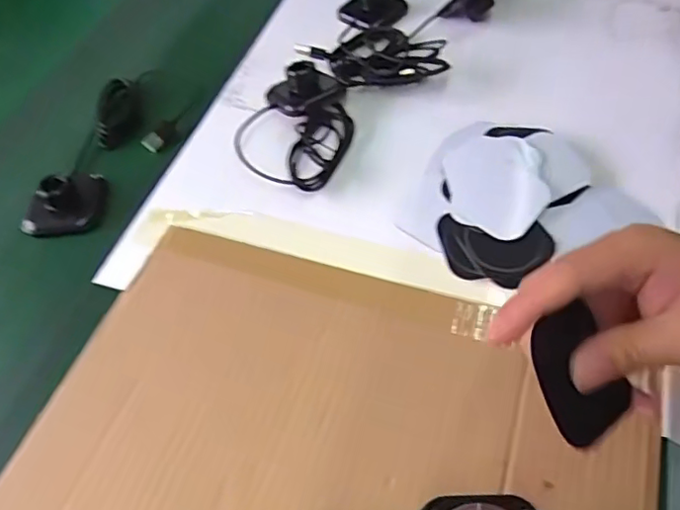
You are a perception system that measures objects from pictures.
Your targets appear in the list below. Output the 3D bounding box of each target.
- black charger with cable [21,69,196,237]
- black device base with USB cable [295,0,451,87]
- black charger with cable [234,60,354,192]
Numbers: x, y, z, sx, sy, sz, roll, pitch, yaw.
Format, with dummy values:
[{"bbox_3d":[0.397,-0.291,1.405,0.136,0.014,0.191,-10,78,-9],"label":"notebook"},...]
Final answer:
[{"bbox_3d":[-0.196,-0.089,0.491,0.083,0.036,0.187,17,56,14],"label":"black charger with cable"},{"bbox_3d":[0.019,-0.204,0.537,0.113,0.034,0.147,-12,54,-6],"label":"black device base with USB cable"},{"bbox_3d":[-0.033,-0.108,0.468,0.080,0.035,0.128,14,55,13],"label":"black charger with cable"}]

